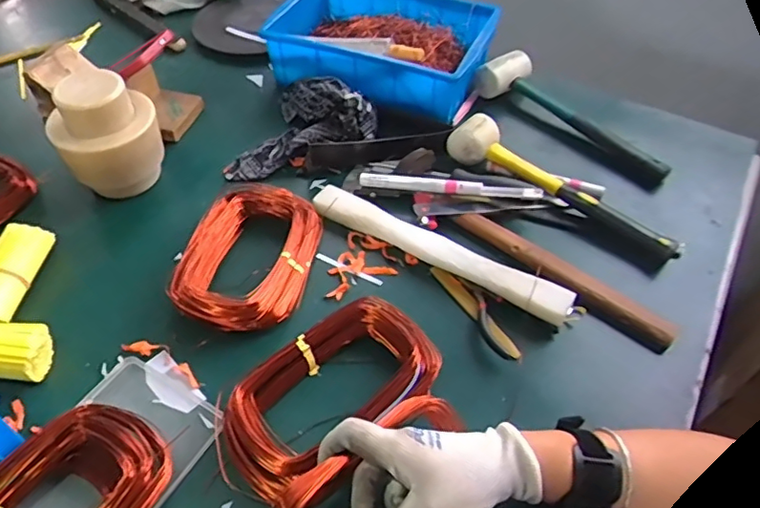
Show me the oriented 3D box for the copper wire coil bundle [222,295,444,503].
[{"bbox_3d":[-0.043,0.115,0.491,0.192,0.044,0.105,-33,57,-26],"label":"copper wire coil bundle"}]

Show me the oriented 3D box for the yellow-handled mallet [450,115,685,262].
[{"bbox_3d":[0.209,-0.078,0.657,0.287,0.051,0.061,36,57,26],"label":"yellow-handled mallet"}]

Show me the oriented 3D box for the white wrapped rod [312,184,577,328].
[{"bbox_3d":[0.058,-0.002,0.596,0.290,0.034,0.030,26,54,19],"label":"white wrapped rod"}]

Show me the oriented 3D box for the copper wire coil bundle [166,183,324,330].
[{"bbox_3d":[-0.135,-0.001,0.583,0.122,0.048,0.173,8,50,6],"label":"copper wire coil bundle"}]

